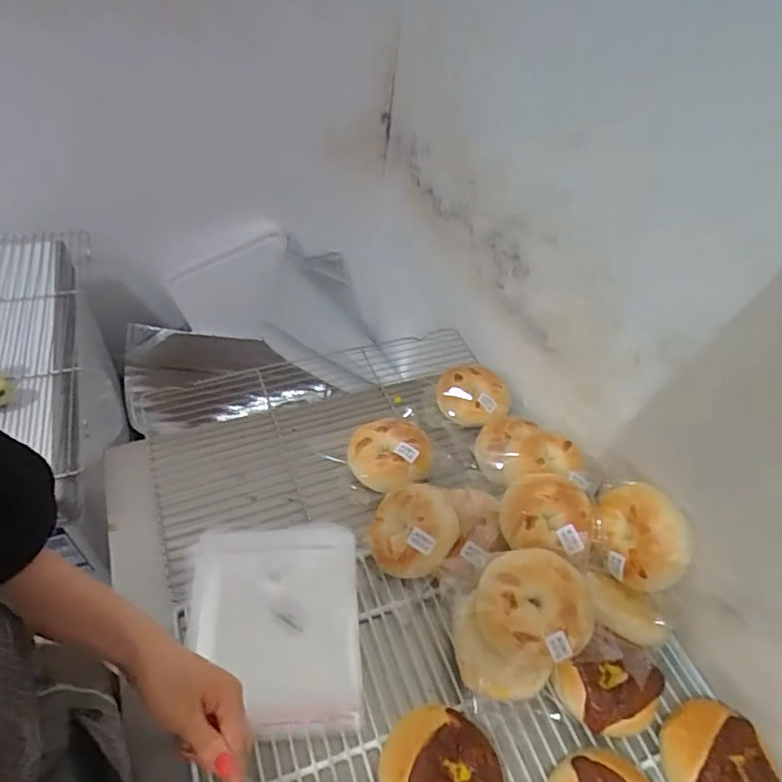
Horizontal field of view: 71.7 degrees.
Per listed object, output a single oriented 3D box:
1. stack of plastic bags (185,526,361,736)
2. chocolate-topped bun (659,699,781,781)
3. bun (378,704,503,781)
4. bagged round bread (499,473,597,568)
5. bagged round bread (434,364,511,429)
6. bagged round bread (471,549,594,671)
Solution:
[{"bbox_3d":[-0.132,0.258,0.604,0.186,0.034,0.214,-1,50,-5],"label":"stack of plastic bags"},{"bbox_3d":[0.316,0.373,0.534,0.095,0.058,0.104,3,49,-4],"label":"chocolate-topped bun"},{"bbox_3d":[0.046,0.363,0.511,0.110,0.059,0.102,3,49,-4],"label":"bun"},{"bbox_3d":[0.175,0.140,0.618,0.097,0.048,0.089,3,49,-4],"label":"bagged round bread"},{"bbox_3d":[0.125,0.012,0.832,0.111,0.059,0.097,12,49,4],"label":"bagged round bread"},{"bbox_3d":[0.147,0.220,0.557,0.117,0.040,0.112,-6,65,6],"label":"bagged round bread"}]

